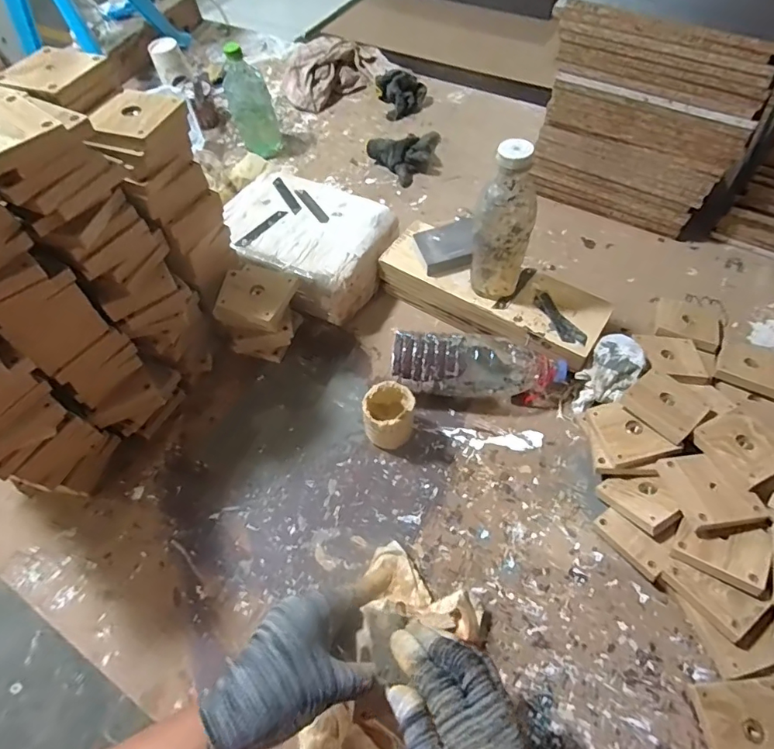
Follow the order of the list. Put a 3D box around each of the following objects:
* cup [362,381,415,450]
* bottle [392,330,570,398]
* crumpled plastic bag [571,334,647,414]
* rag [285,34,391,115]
[{"bbox_3d":[0.003,0.055,0.615,0.063,0.074,0.064,-1,58,2],"label":"cup"},{"bbox_3d":[0.125,-0.007,0.640,0.227,0.077,0.068,3,58,4],"label":"bottle"},{"bbox_3d":[0.297,0.001,0.634,0.062,0.064,0.105,38,67,23],"label":"crumpled plastic bag"},{"bbox_3d":[-0.119,-0.696,1.075,0.245,0.092,0.113,-35,63,-18],"label":"rag"}]

